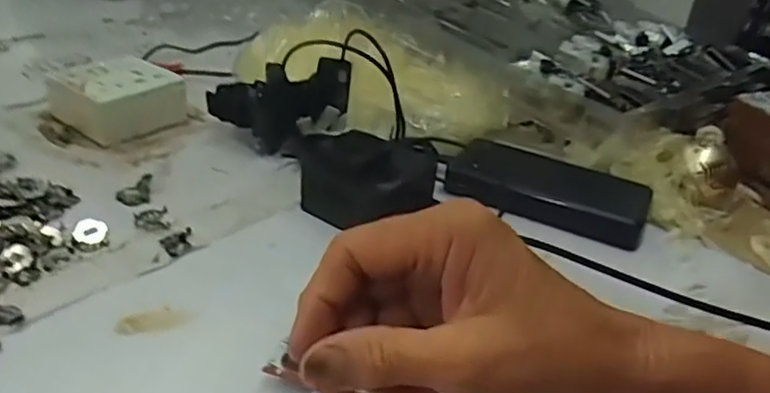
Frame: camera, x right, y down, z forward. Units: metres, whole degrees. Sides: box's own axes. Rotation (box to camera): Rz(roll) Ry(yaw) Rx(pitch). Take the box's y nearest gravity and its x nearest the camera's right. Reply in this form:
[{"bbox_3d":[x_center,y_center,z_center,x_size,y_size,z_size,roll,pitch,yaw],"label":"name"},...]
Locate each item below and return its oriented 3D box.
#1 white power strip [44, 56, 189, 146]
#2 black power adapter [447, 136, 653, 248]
[{"bbox_3d":[-0.238,-0.091,0.566,0.085,0.044,0.093,25,35,28],"label":"white power strip"},{"bbox_3d":[0.130,-0.006,0.506,0.151,0.025,0.073,17,32,18],"label":"black power adapter"}]

